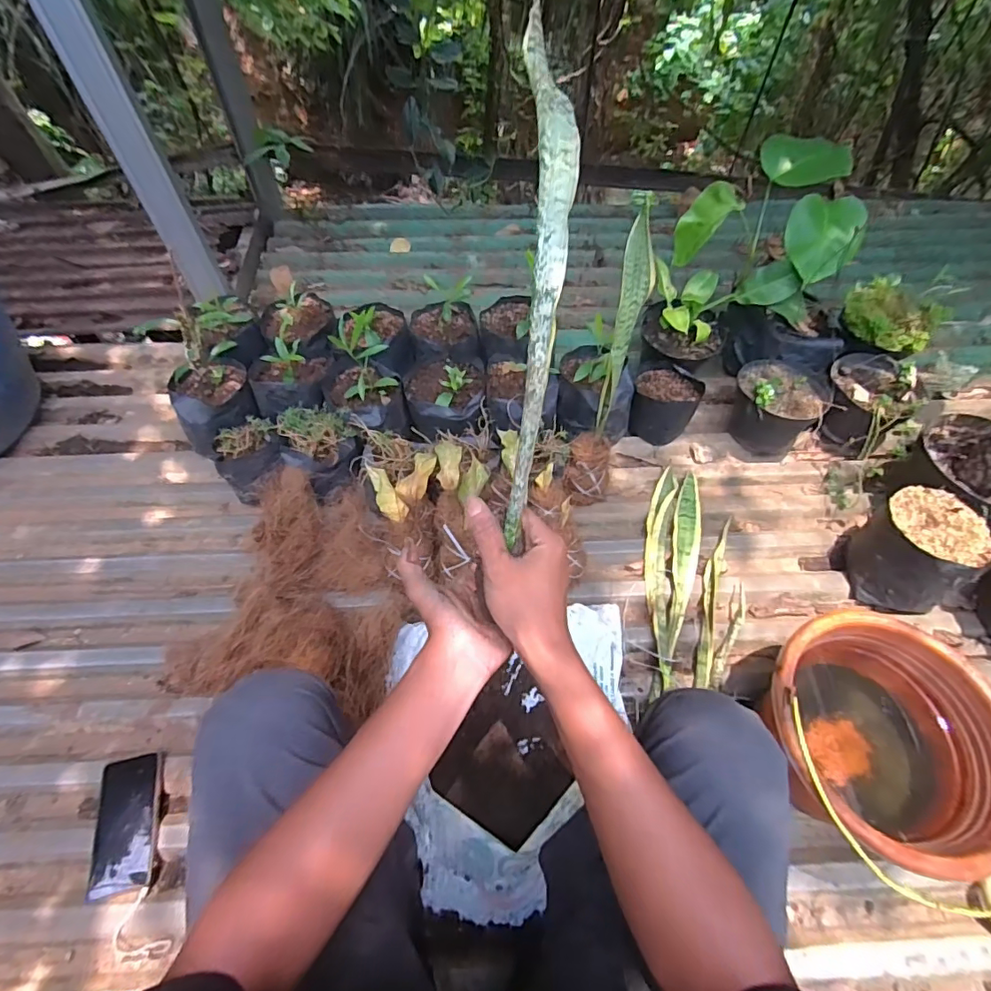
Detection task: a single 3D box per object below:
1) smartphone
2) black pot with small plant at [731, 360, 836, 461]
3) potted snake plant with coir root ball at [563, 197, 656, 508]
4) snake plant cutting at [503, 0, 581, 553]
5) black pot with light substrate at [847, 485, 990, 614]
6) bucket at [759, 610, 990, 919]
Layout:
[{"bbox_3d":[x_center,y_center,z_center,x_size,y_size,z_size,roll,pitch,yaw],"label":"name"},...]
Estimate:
[{"bbox_3d":[-0.495,0.440,0.691,0.075,0.012,0.160,-5,57,-15],"label":"smartphone"},{"bbox_3d":[0.559,-0.181,1.035,0.161,0.139,0.158,2,60,-3],"label":"black pot with small plant"},{"bbox_3d":[0.181,-0.165,0.825,0.073,0.467,0.153,15,58,8],"label":"potted snake plant with coir root ball"},{"bbox_3d":[0.031,-0.149,0.372,0.040,0.041,0.379,4,99,2],"label":"snake plant cutting"},{"bbox_3d":[0.681,0.096,0.843,0.144,0.155,0.166,-19,60,-13],"label":"black pot with light substrate"},{"bbox_3d":[0.473,0.319,0.668,0.261,0.187,0.269,2,60,-3],"label":"bucket"}]

